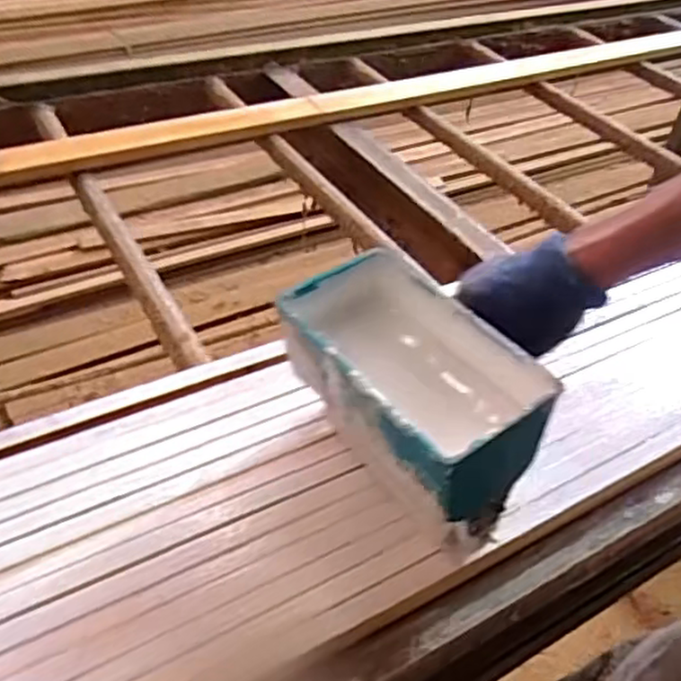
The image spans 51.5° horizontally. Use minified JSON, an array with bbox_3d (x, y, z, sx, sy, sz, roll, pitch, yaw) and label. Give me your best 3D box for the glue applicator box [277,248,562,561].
[{"bbox_3d":[0.045,0.024,0.487,0.102,0.075,0.185,-24,50,-29],"label":"glue applicator box"}]

